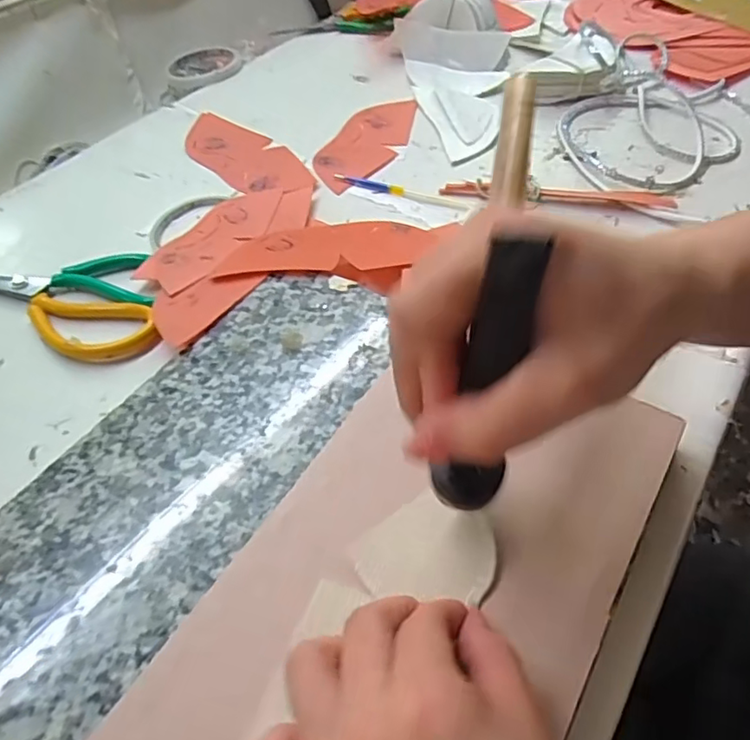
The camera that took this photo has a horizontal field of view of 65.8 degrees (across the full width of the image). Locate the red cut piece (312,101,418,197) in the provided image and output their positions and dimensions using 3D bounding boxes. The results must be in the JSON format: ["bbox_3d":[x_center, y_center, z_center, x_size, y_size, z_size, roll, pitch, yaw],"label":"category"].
[{"bbox_3d":[-0.006,-0.223,0.564,0.064,0.004,0.169,20,53,13],"label":"red cut piece"}]

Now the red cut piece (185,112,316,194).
[{"bbox_3d":[-0.126,-0.204,0.551,0.070,0.004,0.170,-33,56,-22],"label":"red cut piece"}]

